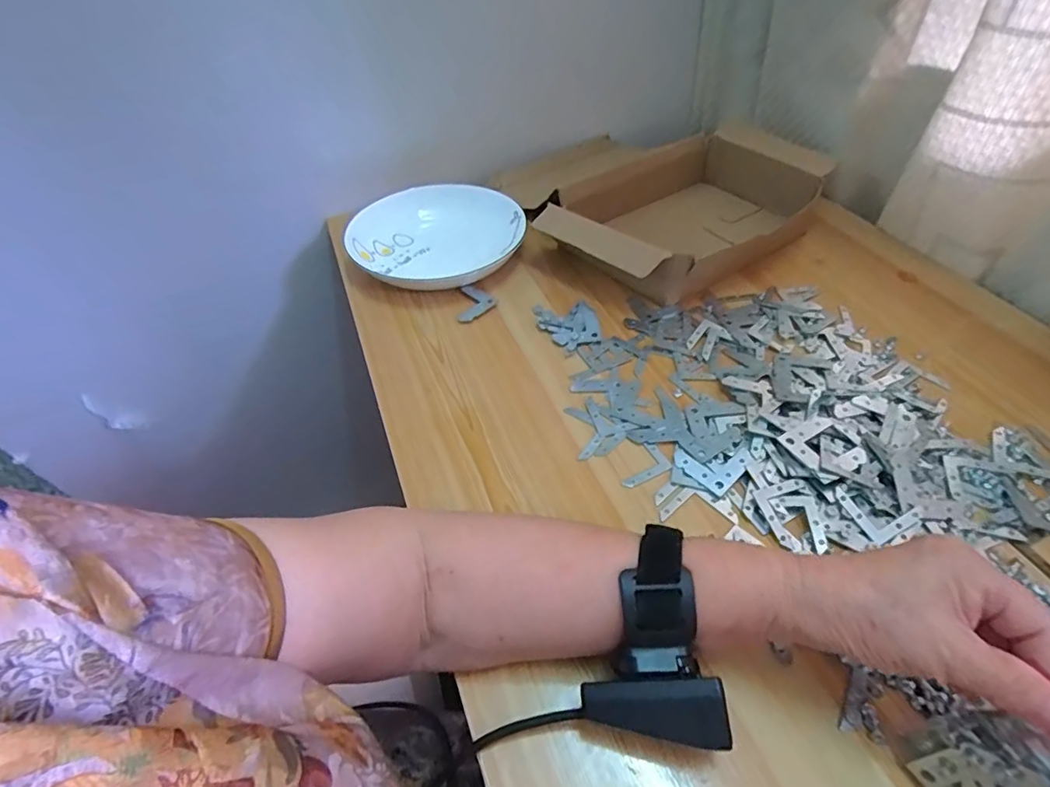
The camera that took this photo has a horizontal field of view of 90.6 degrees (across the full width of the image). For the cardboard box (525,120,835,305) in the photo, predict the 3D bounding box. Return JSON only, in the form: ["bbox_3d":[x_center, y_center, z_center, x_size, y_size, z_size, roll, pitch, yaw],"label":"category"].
[{"bbox_3d":[0.205,-0.224,0.618,0.366,0.057,0.208,-33,53,-26],"label":"cardboard box"}]

